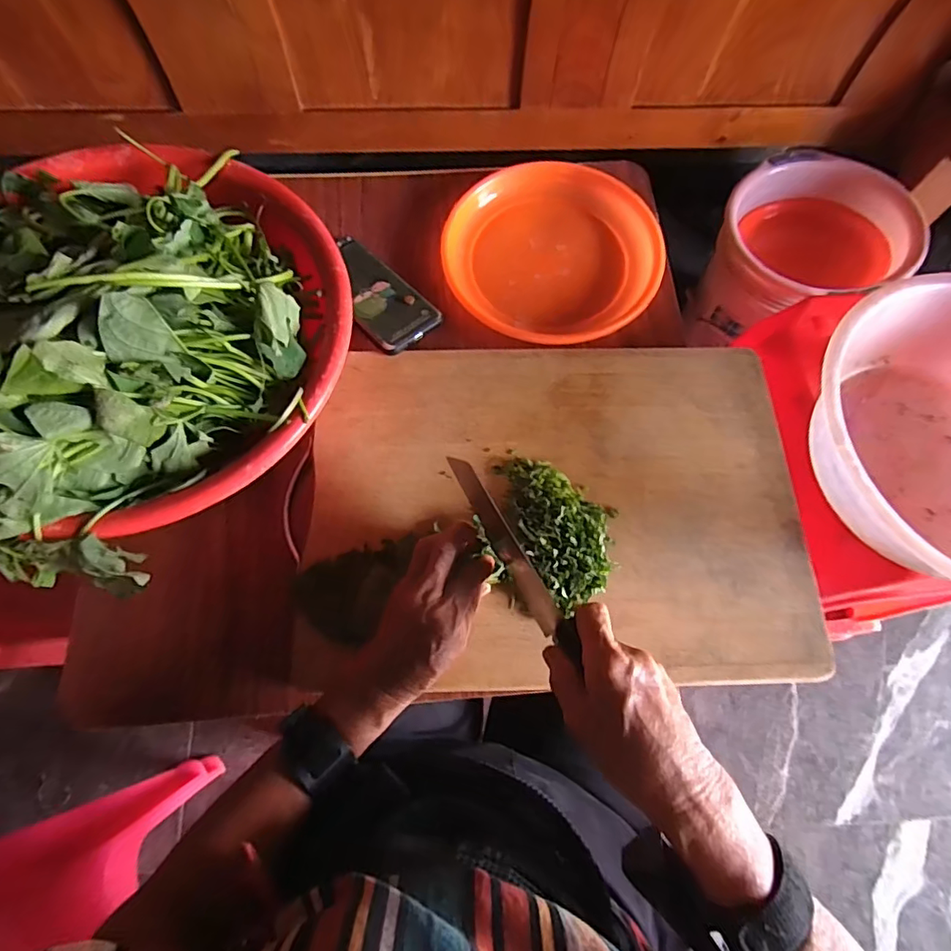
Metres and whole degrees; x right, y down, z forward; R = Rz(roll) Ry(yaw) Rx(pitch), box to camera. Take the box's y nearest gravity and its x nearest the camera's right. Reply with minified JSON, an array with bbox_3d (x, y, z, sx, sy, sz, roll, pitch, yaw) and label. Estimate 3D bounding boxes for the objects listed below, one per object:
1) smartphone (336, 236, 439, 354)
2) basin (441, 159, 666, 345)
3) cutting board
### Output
[{"bbox_3d":[-0.106,-0.184,0.523,0.141,0.008,0.071,42,70,16],"label":"smartphone"},{"bbox_3d":[0.081,-0.238,0.548,0.223,0.047,0.183,11,71,3],"label":"basin"},{"bbox_3d":[0.074,0.023,0.463,0.439,0.013,0.312,-2,71,-1],"label":"cutting board"}]

